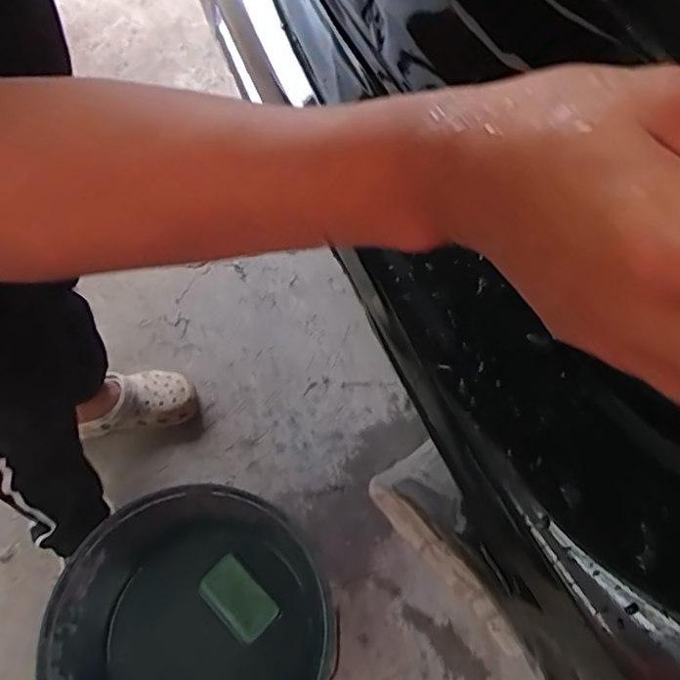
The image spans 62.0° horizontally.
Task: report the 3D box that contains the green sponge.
[{"bbox_3d":[-0.140,0.353,0.774,0.105,0.023,0.063,40,65,16],"label":"green sponge"}]

